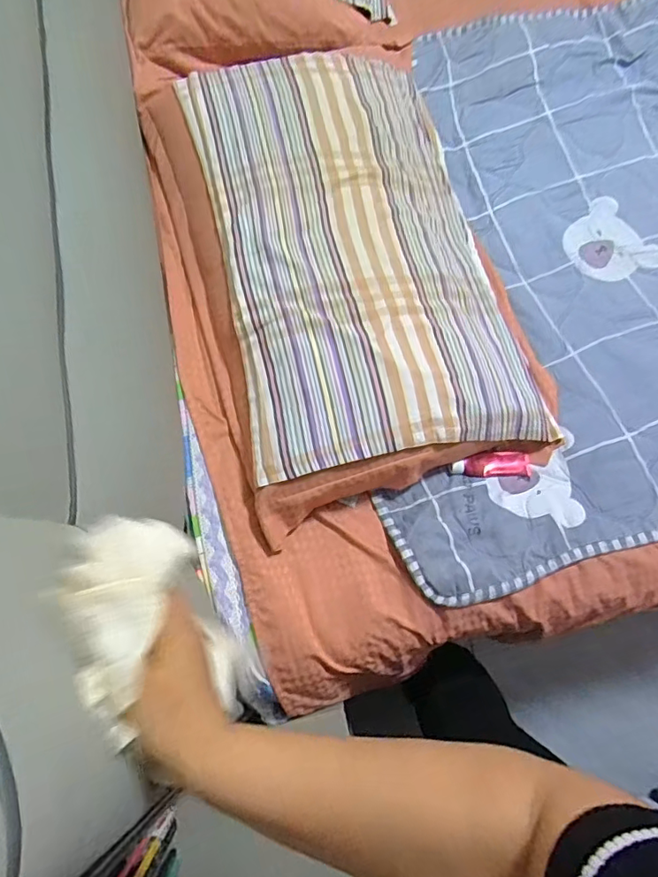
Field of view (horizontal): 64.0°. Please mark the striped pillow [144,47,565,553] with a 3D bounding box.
[{"bbox_3d":[0.039,-0.294,0.831,0.499,0.111,0.734,-17,74,-7],"label":"striped pillow"}]

